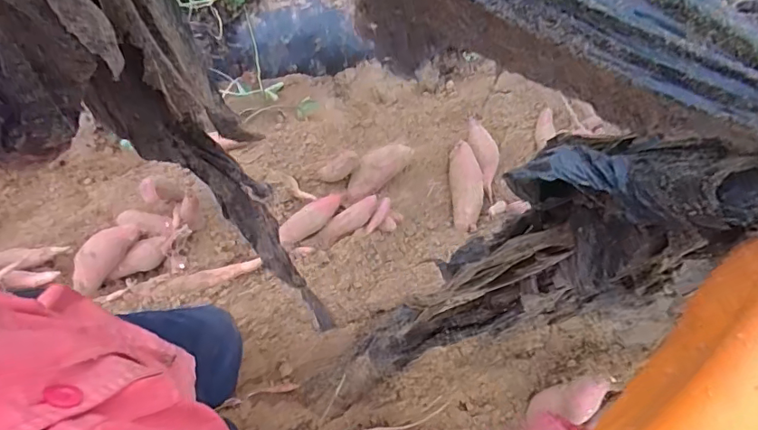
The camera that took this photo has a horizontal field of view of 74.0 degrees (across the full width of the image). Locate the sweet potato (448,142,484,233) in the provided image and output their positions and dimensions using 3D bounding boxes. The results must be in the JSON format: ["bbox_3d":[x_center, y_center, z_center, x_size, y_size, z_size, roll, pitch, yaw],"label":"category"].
[{"bbox_3d":[0.244,-0.087,1.395,0.093,0.072,0.253,4,67,-2],"label":"sweet potato"}]

